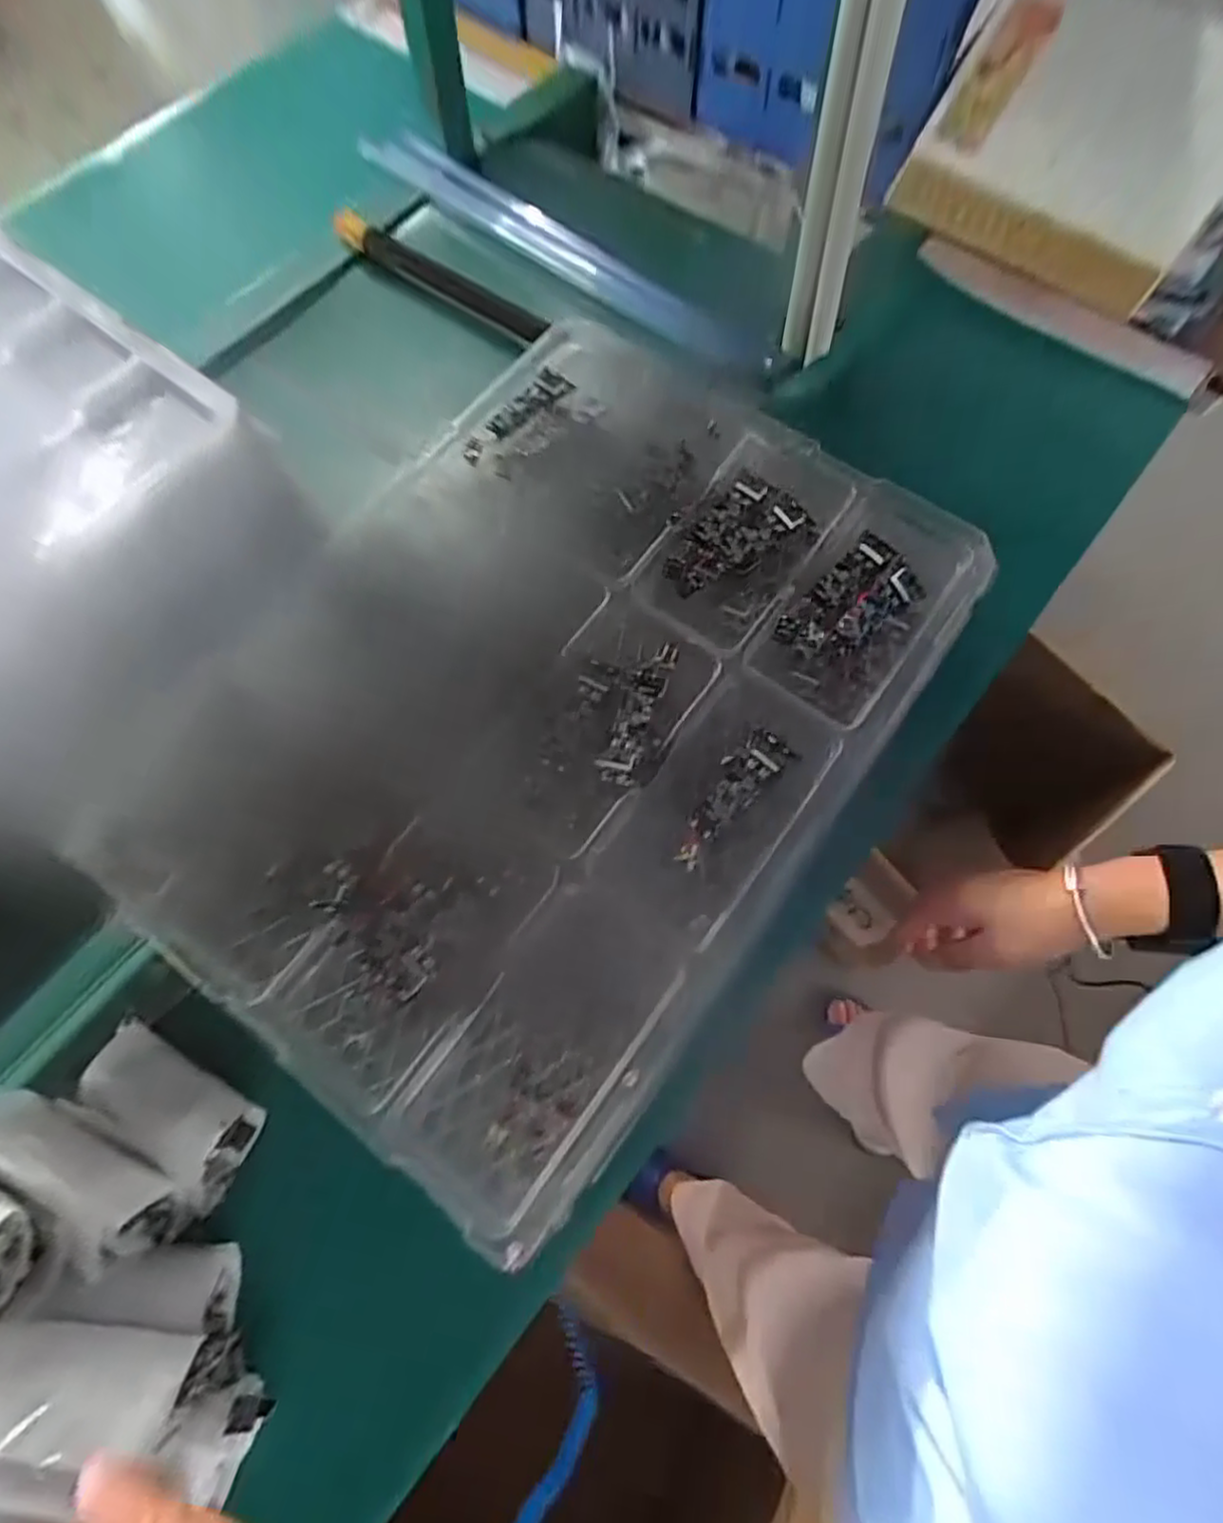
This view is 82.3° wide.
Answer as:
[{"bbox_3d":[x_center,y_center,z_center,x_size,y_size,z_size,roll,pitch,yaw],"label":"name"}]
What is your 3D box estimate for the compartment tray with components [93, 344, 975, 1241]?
[{"bbox_3d":[-0.038,-0.050,0.490,0.397,0.040,0.550,35,74,11],"label":"compartment tray with components"}]

